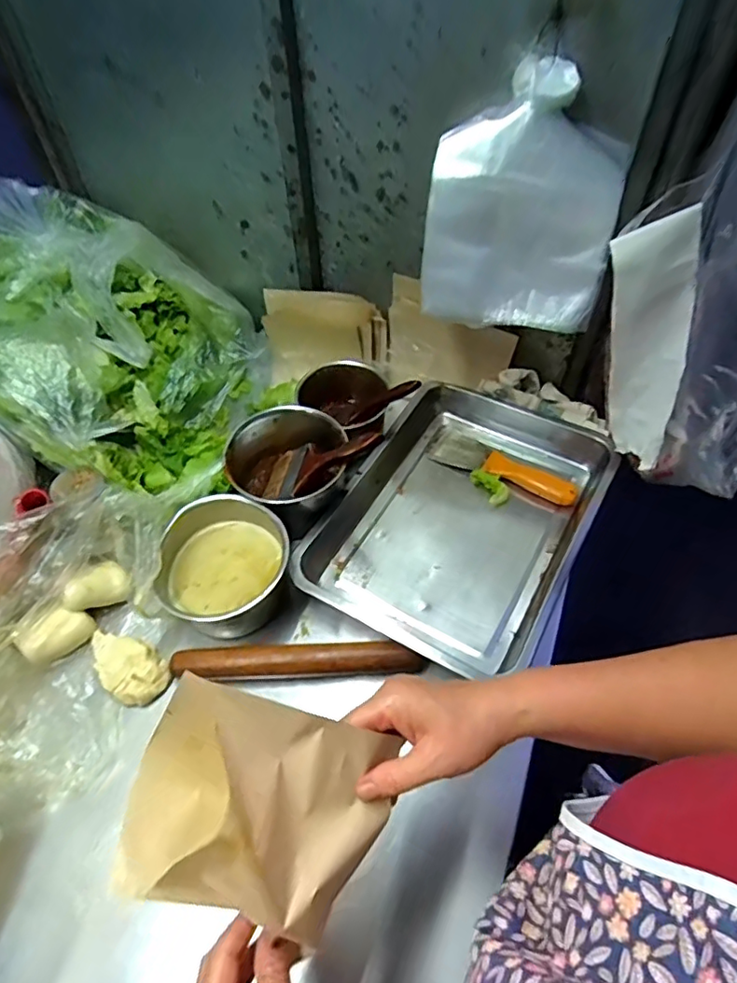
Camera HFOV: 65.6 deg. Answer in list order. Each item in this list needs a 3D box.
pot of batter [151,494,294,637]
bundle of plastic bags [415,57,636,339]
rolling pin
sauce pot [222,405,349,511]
[{"bbox_3d":[-0.161,0.093,0.666,0.146,0.088,0.160,-12,52,-6],"label":"pot of batter"},{"bbox_3d":[0.174,-0.322,0.641,0.197,0.216,0.127,12,53,13],"label":"bundle of plastic bags"},{"bbox_3d":[-0.077,0.181,0.611,0.265,0.030,0.028,-1,51,3],"label":"rolling pin"},{"bbox_3d":[-0.104,-0.033,0.739,0.149,0.095,0.141,-2,51,2],"label":"sauce pot"}]

